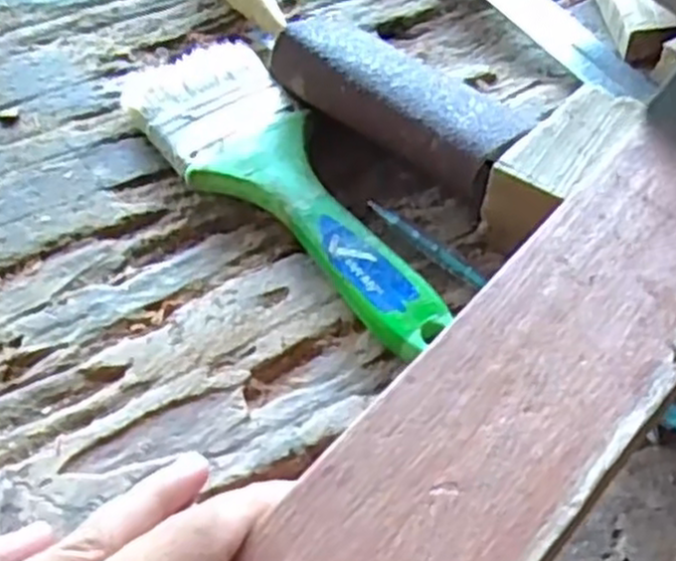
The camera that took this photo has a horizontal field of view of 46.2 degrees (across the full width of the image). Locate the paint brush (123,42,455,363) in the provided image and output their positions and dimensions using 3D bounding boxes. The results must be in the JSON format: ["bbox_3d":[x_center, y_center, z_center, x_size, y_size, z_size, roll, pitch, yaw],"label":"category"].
[{"bbox_3d":[-0.026,-0.036,0.316,0.058,0.015,0.185,-25,59,-18],"label":"paint brush"}]

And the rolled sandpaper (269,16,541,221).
[{"bbox_3d":[0.024,-0.070,0.317,0.106,0.037,0.046,36,61,22],"label":"rolled sandpaper"}]

